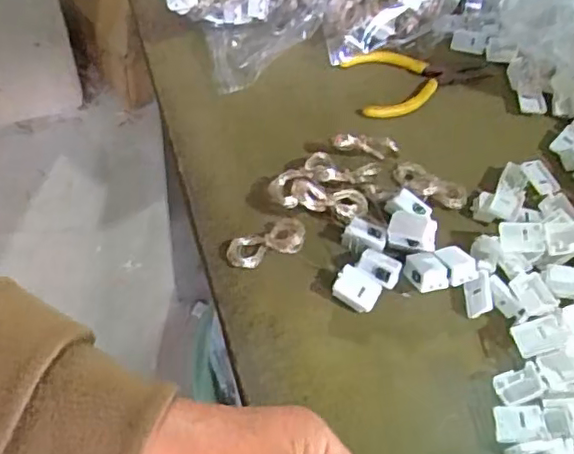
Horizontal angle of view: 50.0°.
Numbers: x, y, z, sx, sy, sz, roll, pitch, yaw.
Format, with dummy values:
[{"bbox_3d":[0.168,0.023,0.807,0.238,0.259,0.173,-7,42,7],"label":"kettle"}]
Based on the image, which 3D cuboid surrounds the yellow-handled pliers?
[{"bbox_3d":[0.106,-0.120,0.485,0.118,0.011,0.057,-15,61,-15],"label":"yellow-handled pliers"}]

